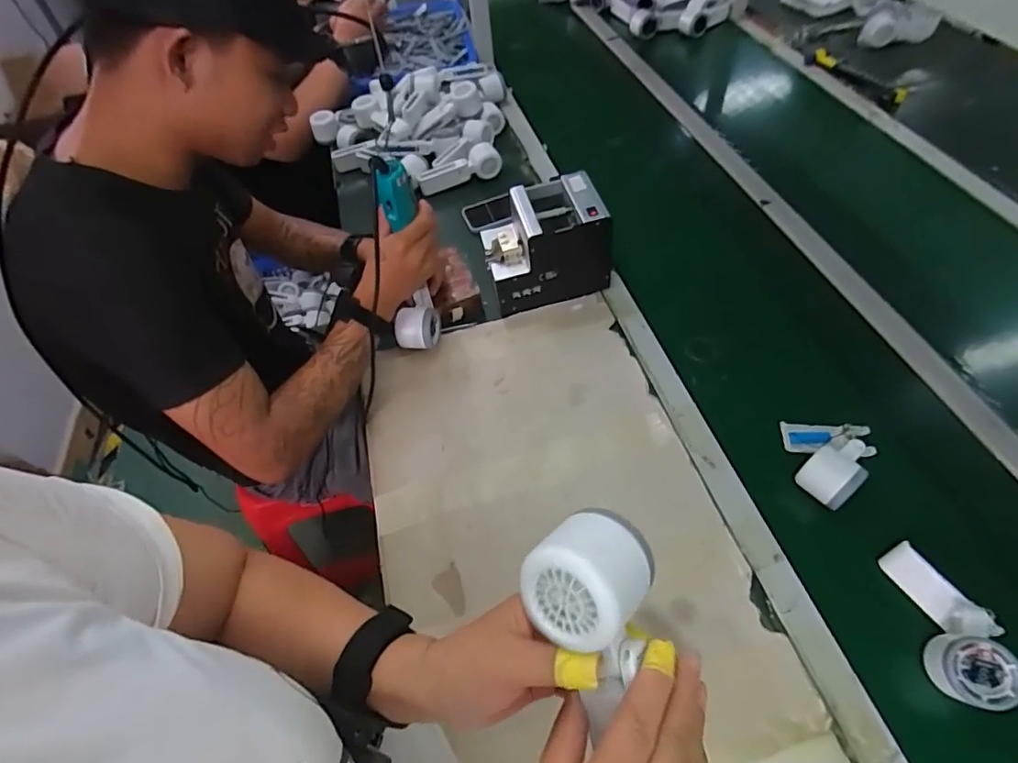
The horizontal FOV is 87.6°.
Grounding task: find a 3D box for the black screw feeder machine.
[{"bbox_3d":[0.051,-0.209,0.832,0.177,0.149,0.130,-19,54,-8],"label":"black screw feeder machine"}]

